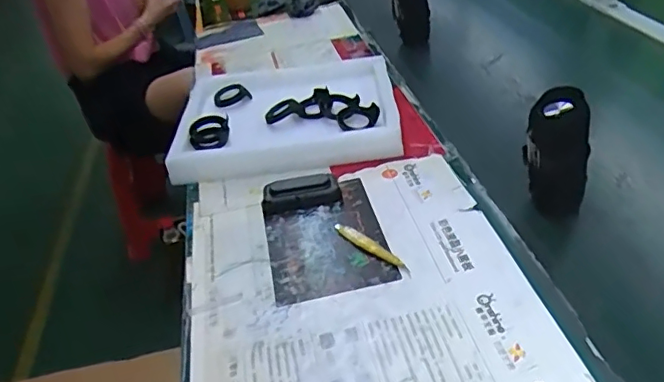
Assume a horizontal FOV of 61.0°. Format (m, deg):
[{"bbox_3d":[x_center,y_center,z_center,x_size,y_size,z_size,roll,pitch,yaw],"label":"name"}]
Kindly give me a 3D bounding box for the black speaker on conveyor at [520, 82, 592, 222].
[{"bbox_3d":[0.269,-0.044,0.681,0.065,0.150,0.053,-10,35,-3],"label":"black speaker on conveyor"}]

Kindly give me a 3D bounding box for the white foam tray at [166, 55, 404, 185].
[{"bbox_3d":[-0.077,-0.146,0.950,0.345,0.048,0.318,-5,35,3],"label":"white foam tray"}]

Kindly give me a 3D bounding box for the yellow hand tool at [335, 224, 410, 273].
[{"bbox_3d":[0.045,0.067,0.686,0.018,0.014,0.119,-28,40,-27],"label":"yellow hand tool"}]

